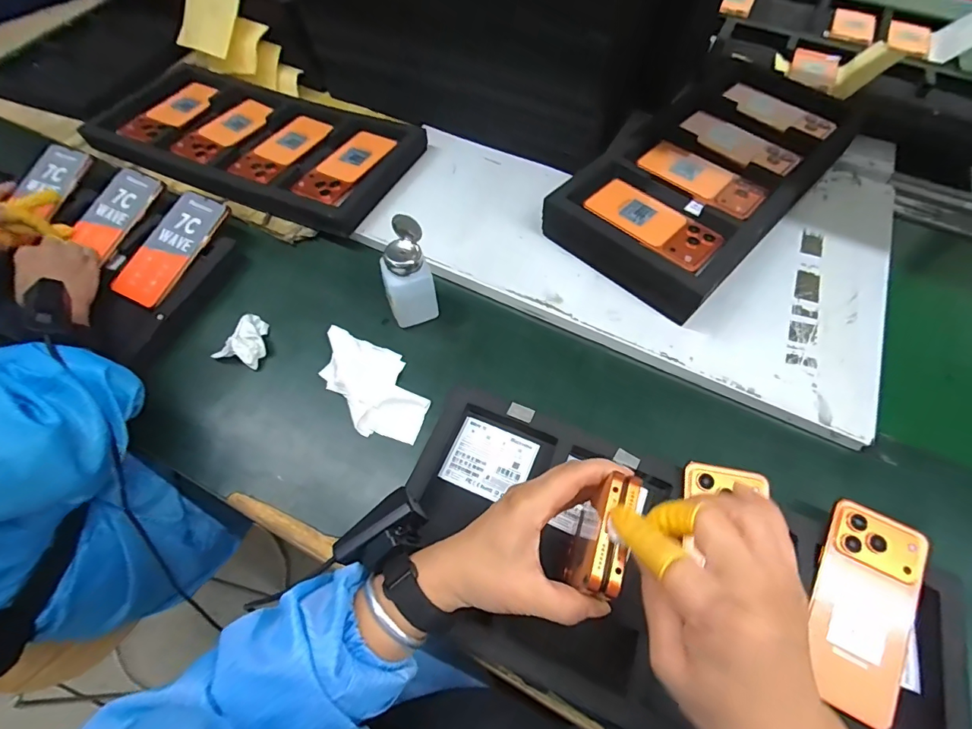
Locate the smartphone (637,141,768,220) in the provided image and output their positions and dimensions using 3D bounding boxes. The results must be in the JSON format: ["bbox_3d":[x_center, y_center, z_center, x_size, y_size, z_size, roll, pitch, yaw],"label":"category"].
[{"bbox_3d":[0.286,-0.248,0.605,0.161,0.011,0.080,40,67,20],"label":"smartphone"}]

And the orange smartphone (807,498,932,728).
[{"bbox_3d":[0.319,0.205,0.388,0.079,0.015,0.161,27,76,12],"label":"orange smartphone"}]

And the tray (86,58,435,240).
[{"bbox_3d":[-0.341,-0.357,0.684,0.467,0.057,0.270,25,66,13],"label":"tray"}]

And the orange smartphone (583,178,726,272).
[{"bbox_3d":[0.202,-0.174,0.555,0.088,0.011,0.160,-39,67,-21],"label":"orange smartphone"}]

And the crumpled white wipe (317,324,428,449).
[{"bbox_3d":[-0.130,0.018,0.516,0.081,0.015,0.165,-35,67,-16],"label":"crumpled white wipe"}]

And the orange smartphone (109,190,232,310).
[{"bbox_3d":[-0.397,-0.149,0.579,0.079,0.013,0.166,22,70,3],"label":"orange smartphone"}]

